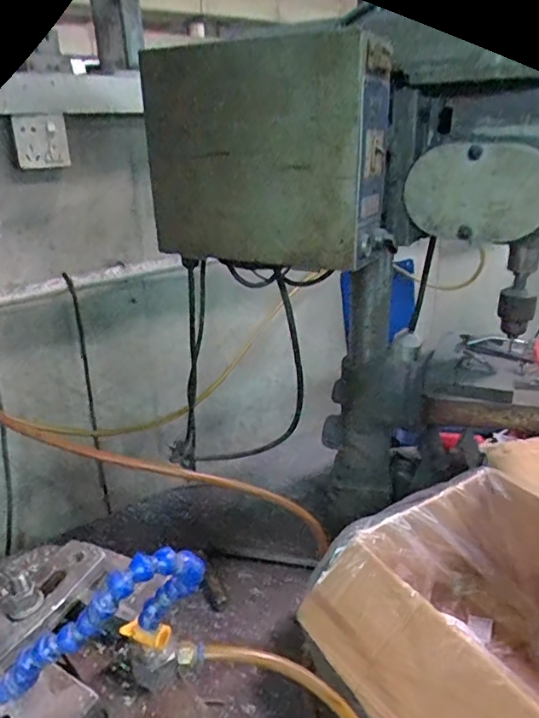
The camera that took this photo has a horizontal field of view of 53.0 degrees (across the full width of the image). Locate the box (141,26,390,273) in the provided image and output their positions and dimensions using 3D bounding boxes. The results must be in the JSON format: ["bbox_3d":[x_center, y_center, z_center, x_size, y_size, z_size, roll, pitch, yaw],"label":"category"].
[{"bbox_3d":[-0.005,-0.269,0.717,0.298,0.258,0.131,13,27,32],"label":"box"}]

